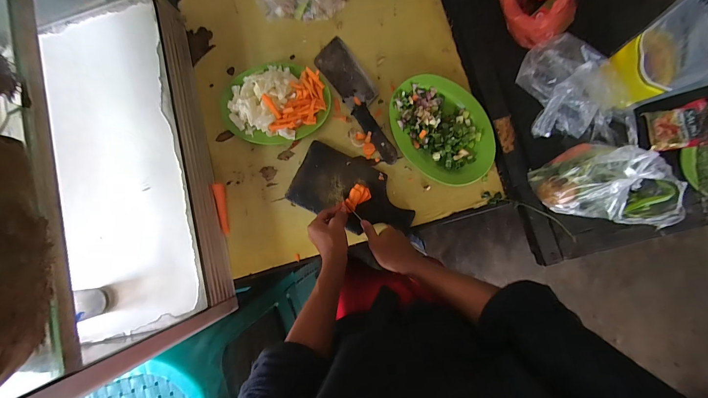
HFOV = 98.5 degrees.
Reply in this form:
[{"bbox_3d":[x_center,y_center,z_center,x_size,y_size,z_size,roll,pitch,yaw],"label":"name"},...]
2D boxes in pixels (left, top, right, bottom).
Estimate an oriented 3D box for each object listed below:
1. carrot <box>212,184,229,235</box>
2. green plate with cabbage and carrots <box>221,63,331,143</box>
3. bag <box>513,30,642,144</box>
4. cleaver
[{"bbox_3d":[-0.288,0.022,0.664,0.018,0.020,0.109,-8,85,5],"label":"carrot"},{"bbox_3d":[-0.177,-0.216,0.680,0.247,0.040,0.181,-3,86,5],"label":"green plate with cabbage and carrots"},{"bbox_3d":[0.396,-0.195,0.556,0.152,0.065,0.227,-15,82,6],"label":"bag"},{"bbox_3d":[0.017,-0.222,0.670,0.076,0.022,0.311,-33,84,2],"label":"cleaver"}]

